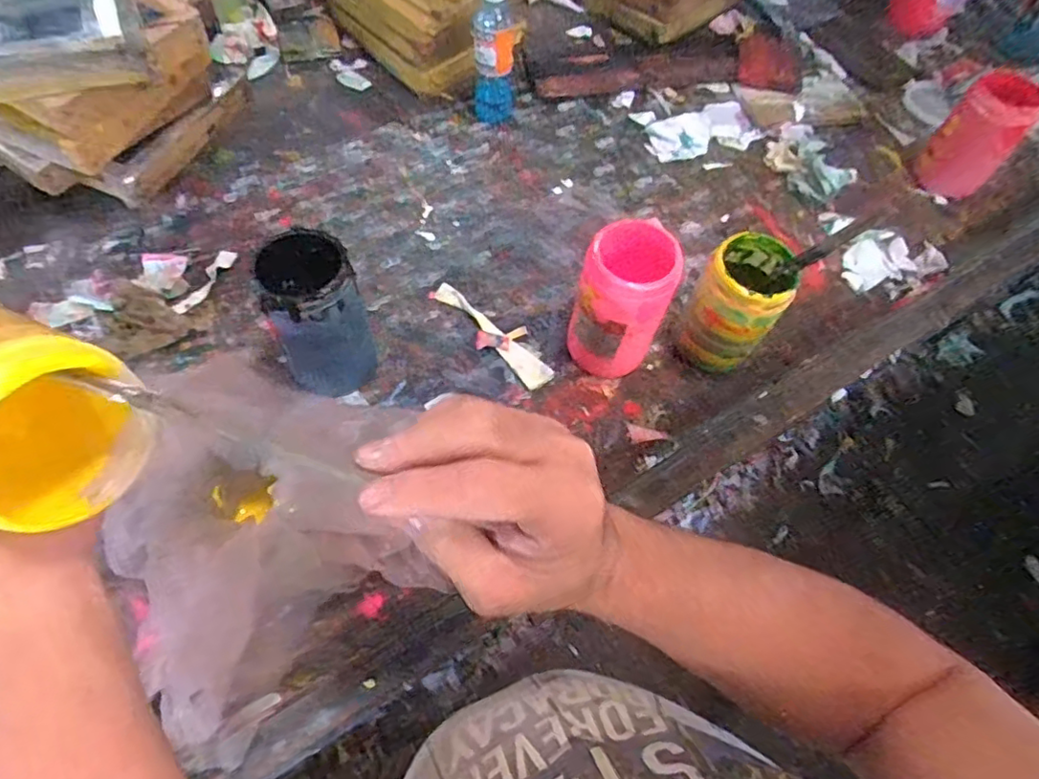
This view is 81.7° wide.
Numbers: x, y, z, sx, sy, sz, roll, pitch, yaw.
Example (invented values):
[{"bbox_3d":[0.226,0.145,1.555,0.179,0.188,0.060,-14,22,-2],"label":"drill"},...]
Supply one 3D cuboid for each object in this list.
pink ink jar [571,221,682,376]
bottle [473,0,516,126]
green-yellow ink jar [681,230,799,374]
[{"bbox_3d":[0.107,-0.090,0.652,0.089,0.178,0.082,1,60,-2],"label":"pink ink jar"},{"bbox_3d":[-0.035,-0.480,0.868,0.059,0.175,0.052,-5,61,-6],"label":"bottle"},{"bbox_3d":[0.241,-0.090,0.675,0.086,0.153,0.092,1,60,-2],"label":"green-yellow ink jar"}]

